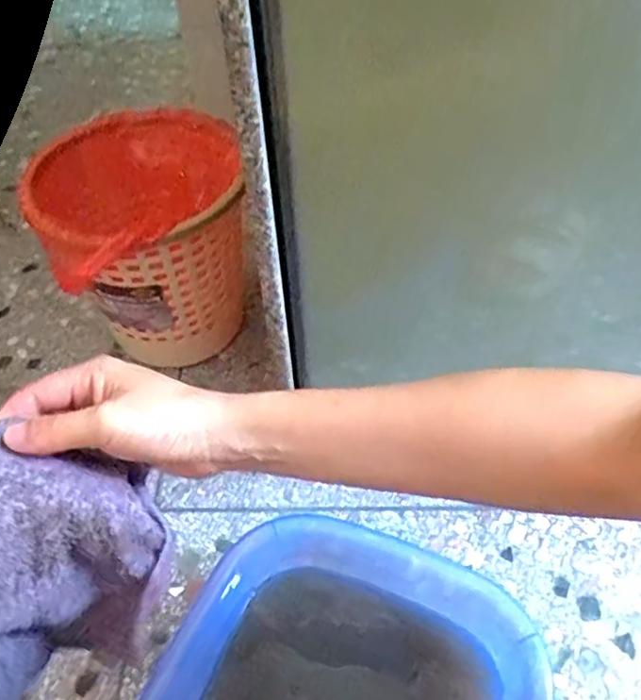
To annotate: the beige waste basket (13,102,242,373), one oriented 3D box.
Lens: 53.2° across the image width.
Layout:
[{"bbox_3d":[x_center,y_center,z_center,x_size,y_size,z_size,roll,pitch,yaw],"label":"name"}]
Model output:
[{"bbox_3d":[-0.195,-0.107,0.771,0.217,0.253,0.217,-1,50,1],"label":"beige waste basket"}]

